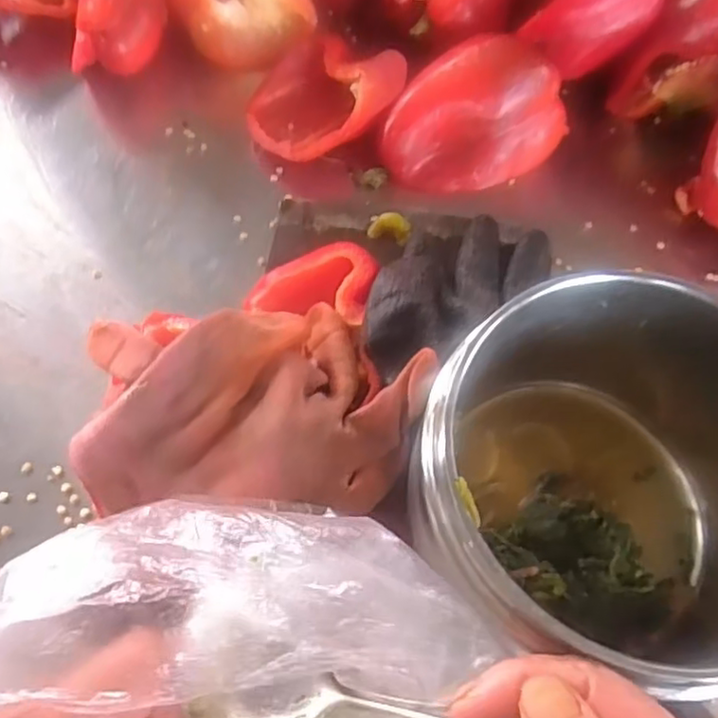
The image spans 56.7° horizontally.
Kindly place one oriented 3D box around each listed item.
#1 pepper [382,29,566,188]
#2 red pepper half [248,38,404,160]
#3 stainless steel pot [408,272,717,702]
[{"bbox_3d":[0.073,-0.156,0.425,0.120,0.061,0.067,-14,66,-10],"label":"pepper"},{"bbox_3d":[-0.027,-0.171,0.437,0.096,0.044,0.090,-38,72,-19],"label":"red pepper half"},{"bbox_3d":[0.094,0.050,0.272,0.142,0.105,0.133,1,65,-3],"label":"stainless steel pot"}]

